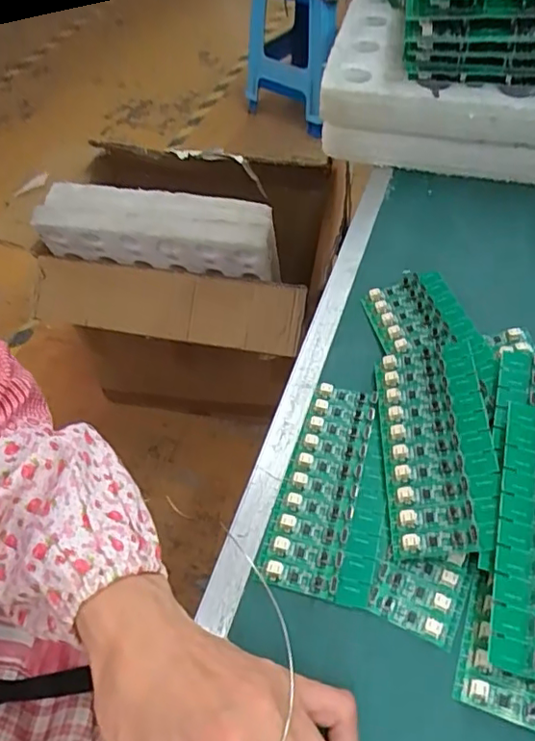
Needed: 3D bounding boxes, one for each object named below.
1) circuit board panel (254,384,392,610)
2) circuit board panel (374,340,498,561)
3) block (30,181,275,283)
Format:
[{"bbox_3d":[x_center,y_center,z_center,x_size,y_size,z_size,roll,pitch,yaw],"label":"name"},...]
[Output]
[{"bbox_3d":[0.043,0.070,0.343,0.064,0.011,0.135,12,53,12],"label":"circuit board panel"},{"bbox_3d":[0.100,0.040,0.341,0.063,0.007,0.140,-12,50,18],"label":"circuit board panel"},{"bbox_3d":[-0.172,-0.222,0.914,0.364,0.110,0.105,10,53,11],"label":"block"}]

